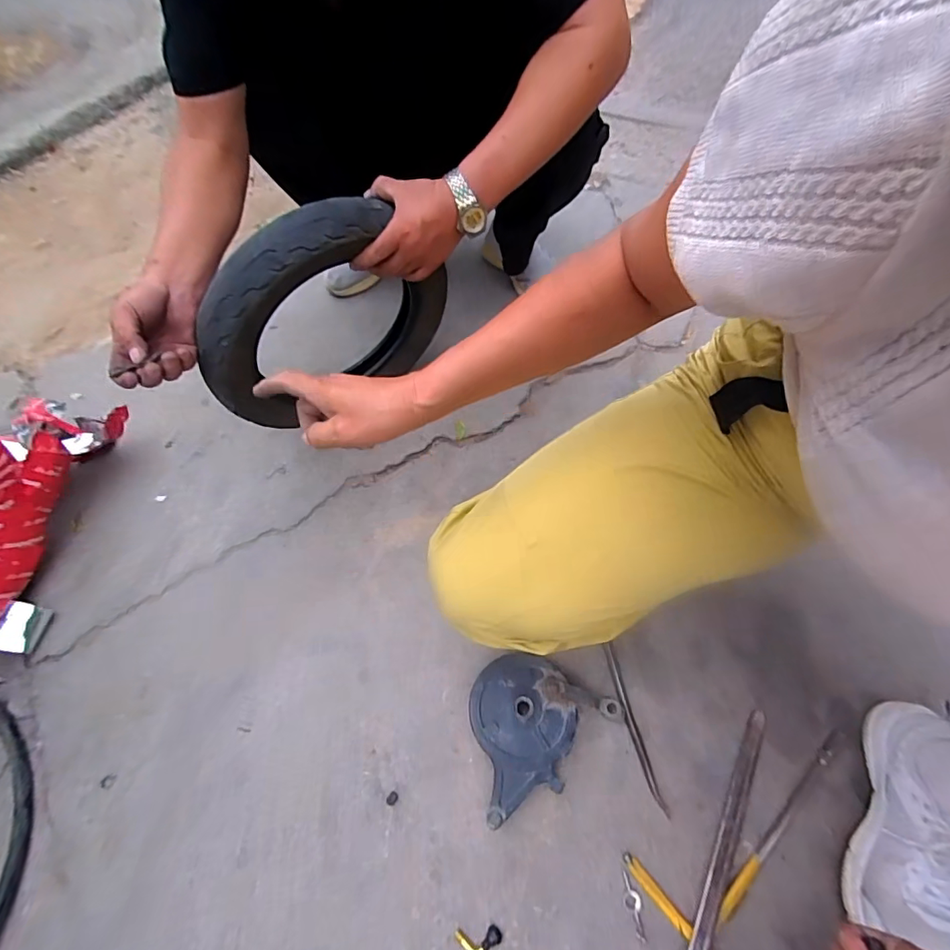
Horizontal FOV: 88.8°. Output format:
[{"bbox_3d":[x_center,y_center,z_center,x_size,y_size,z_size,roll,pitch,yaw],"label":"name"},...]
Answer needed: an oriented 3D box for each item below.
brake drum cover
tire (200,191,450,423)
[{"bbox_3d":[0.058,0.299,0.580,0.149,0.034,0.188,40,67,22],"label":"brake drum cover"},{"bbox_3d":[-0.194,-0.210,0.663,0.079,0.300,0.346,40,70,22],"label":"tire"}]

